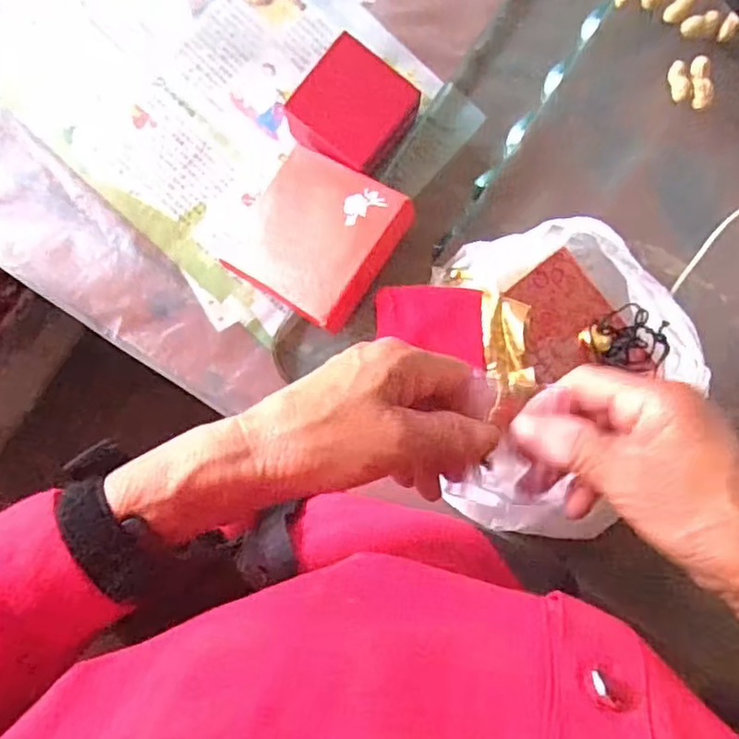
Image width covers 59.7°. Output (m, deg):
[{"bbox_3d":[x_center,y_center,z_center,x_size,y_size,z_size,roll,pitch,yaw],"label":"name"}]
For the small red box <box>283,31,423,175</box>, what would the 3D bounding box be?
[{"bbox_3d":[-0.010,-0.155,0.402,0.062,0.049,0.065,37,88,-1],"label":"small red box"}]

